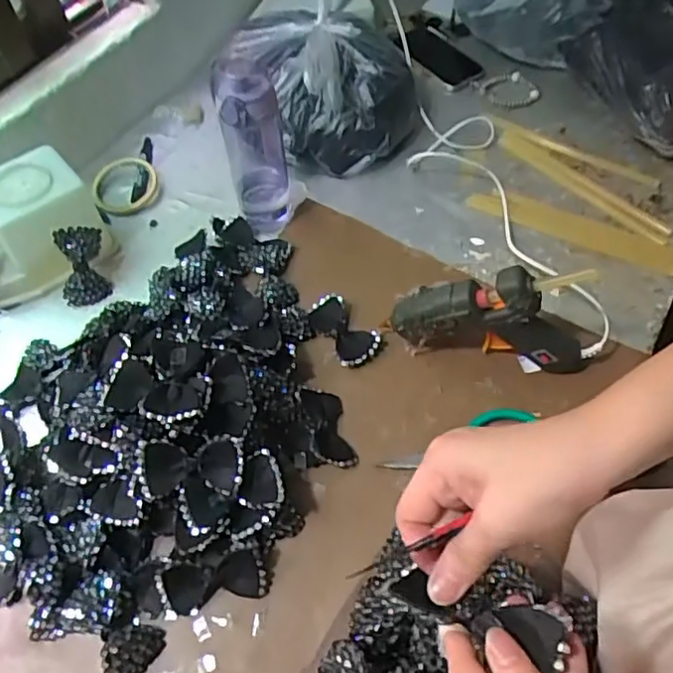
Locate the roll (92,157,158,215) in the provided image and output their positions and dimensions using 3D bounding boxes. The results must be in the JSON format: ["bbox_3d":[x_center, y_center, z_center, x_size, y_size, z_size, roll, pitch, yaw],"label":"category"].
[{"bbox_3d":[-0.294,-0.210,0.857,0.090,0.020,0.096,-1,57,2],"label":"roll"}]

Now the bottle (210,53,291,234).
[{"bbox_3d":[-0.100,-0.229,0.750,0.069,0.217,0.077,-10,57,-3],"label":"bottle"}]

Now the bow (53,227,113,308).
[{"bbox_3d":[-0.309,-0.086,0.748,0.051,0.028,0.093,-7,98,-2],"label":"bow"}]

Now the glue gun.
[{"bbox_3d":[0.166,-0.017,0.643,0.225,0.140,0.044,11,58,10],"label":"glue gun"}]

